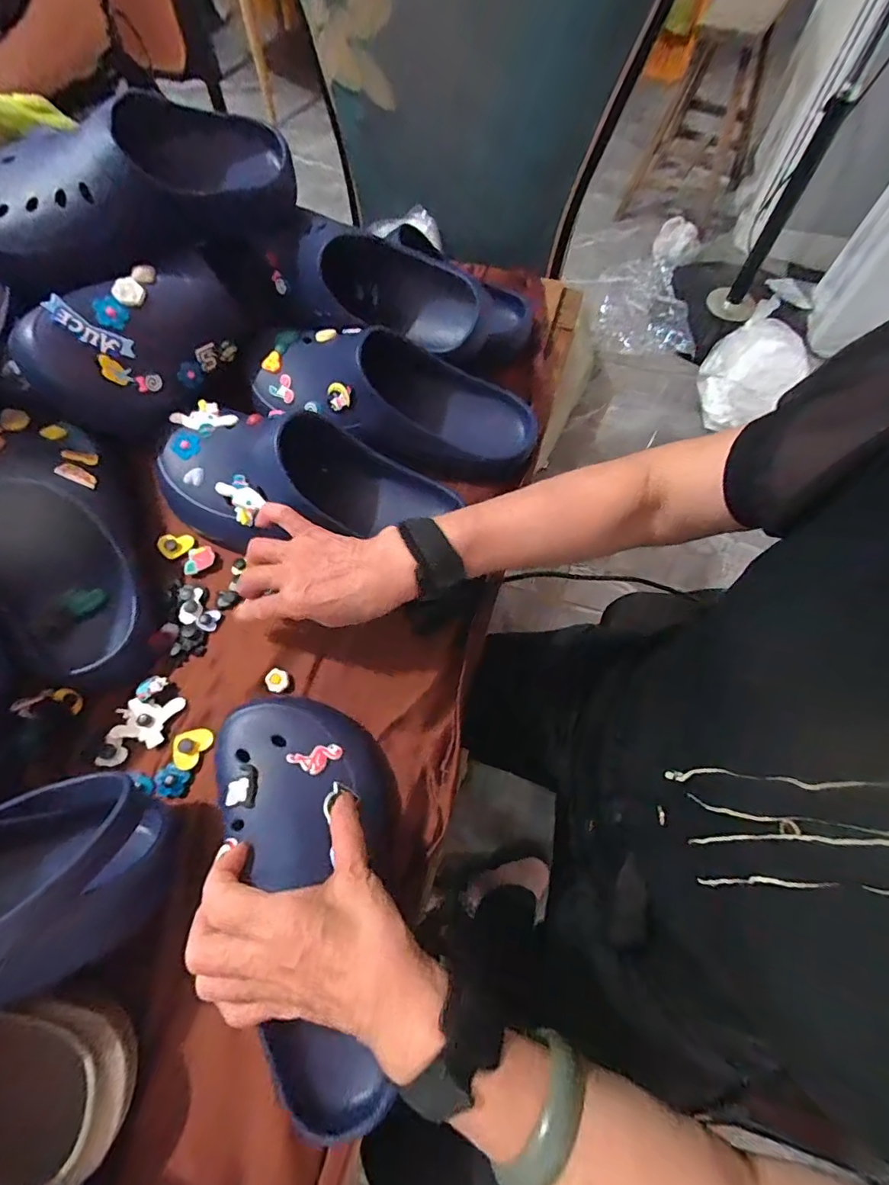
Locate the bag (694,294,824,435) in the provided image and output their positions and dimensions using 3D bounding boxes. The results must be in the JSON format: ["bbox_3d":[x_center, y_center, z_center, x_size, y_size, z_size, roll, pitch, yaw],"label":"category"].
[{"bbox_3d":[0.753,-0.548,1.243,0.281,0.137,0.225,-36,72,-15],"label":"bag"}]

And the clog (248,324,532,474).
[{"bbox_3d":[-0.053,-0.195,0.482,0.289,0.091,0.109,21,68,8],"label":"clog"}]

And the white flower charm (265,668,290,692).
[{"bbox_3d":[-0.142,0.074,0.428,0.019,0.004,0.019,0,67,-1],"label":"white flower charm"}]

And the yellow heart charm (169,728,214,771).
[{"bbox_3d":[-0.206,0.124,0.408,0.027,0.004,0.035,30,70,11],"label":"yellow heart charm"}]

